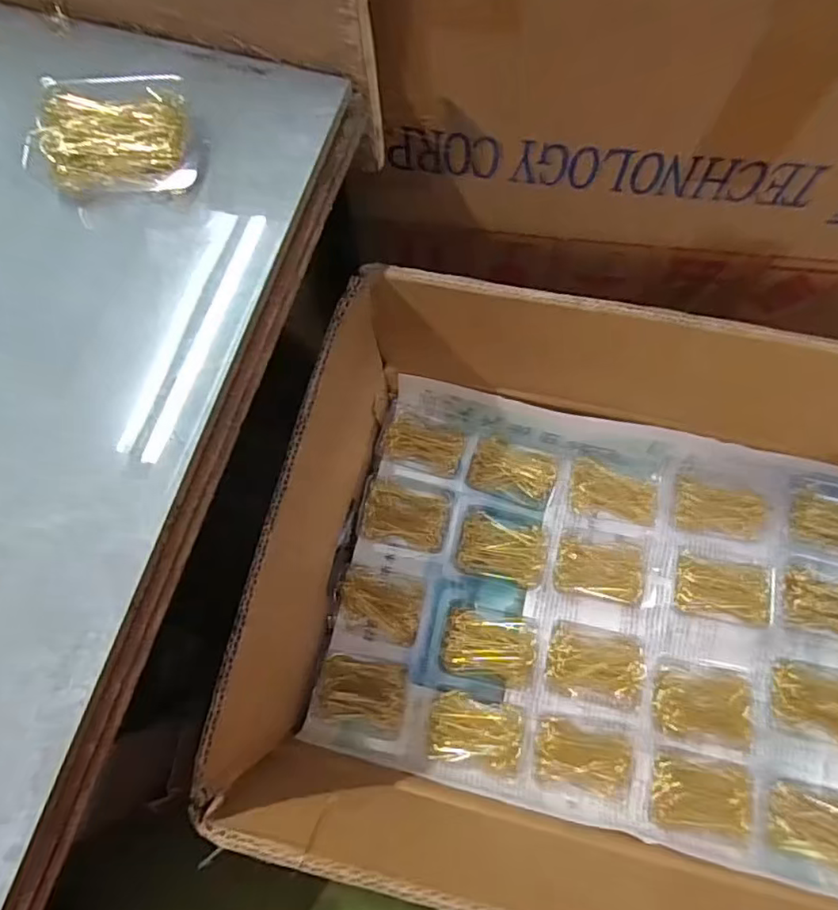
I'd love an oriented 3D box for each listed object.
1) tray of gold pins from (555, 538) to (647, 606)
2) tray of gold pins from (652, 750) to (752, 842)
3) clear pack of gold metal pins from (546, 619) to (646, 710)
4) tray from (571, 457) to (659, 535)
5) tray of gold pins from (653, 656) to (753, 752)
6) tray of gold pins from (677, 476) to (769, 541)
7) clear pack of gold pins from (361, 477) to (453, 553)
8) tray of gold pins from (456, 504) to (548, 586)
[{"bbox_3d":[0.154,0.097,0.496,0.073,0.010,0.047,7,75,4],"label":"tray of gold pins"},{"bbox_3d":[0.216,0.257,0.441,0.074,0.018,0.051,8,75,4],"label":"tray of gold pins"},{"bbox_3d":[0.142,0.169,0.470,0.077,0.021,0.055,12,75,5],"label":"clear pack of gold metal pins"},{"bbox_3d":[0.168,0.035,0.500,0.078,0.017,0.045,18,76,7],"label":"tray"},{"bbox_3d":[0.218,0.193,0.455,0.071,0.022,0.058,10,75,5],"label":"tray of gold pins"},{"bbox_3d":[0.261,0.045,0.500,0.077,0.015,0.044,10,75,5],"label":"tray of gold pins"},{"bbox_3d":[-0.011,0.054,0.509,0.075,0.011,0.053,9,98,8],"label":"clear pack of gold pins"},{"bbox_3d":[0.072,0.076,0.501,0.074,0.010,0.058,11,75,5],"label":"tray of gold pins"}]

